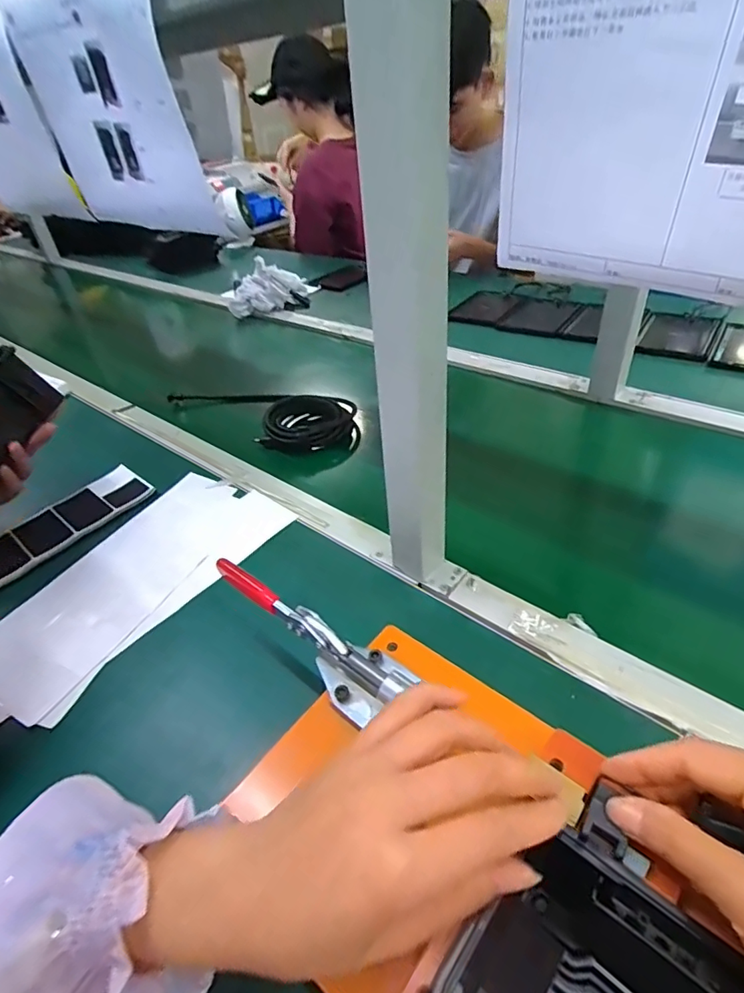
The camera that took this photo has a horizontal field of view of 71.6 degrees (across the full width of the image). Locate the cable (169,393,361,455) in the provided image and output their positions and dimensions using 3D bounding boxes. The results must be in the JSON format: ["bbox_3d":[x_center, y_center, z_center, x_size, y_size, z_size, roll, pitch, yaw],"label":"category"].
[{"bbox_3d":[-0.170,-0.147,0.840,0.365,0.051,0.136,24,49,33],"label":"cable"}]

